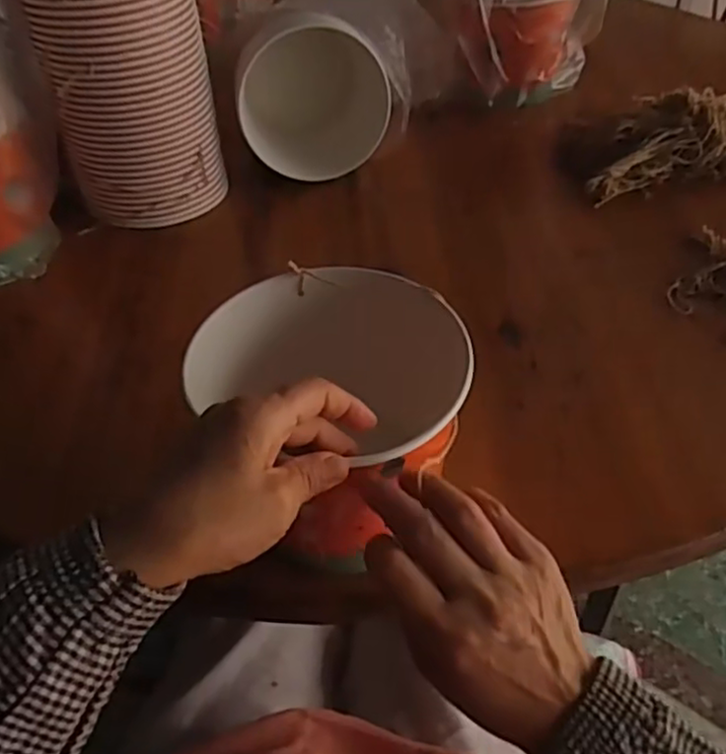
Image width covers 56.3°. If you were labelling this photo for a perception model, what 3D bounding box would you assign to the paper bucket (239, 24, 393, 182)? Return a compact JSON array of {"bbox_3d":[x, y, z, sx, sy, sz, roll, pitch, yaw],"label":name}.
[{"bbox_3d":[-0.062,-0.331,0.791,0.161,0.156,0.141,-10,45,-6],"label":"paper bucket"}]

